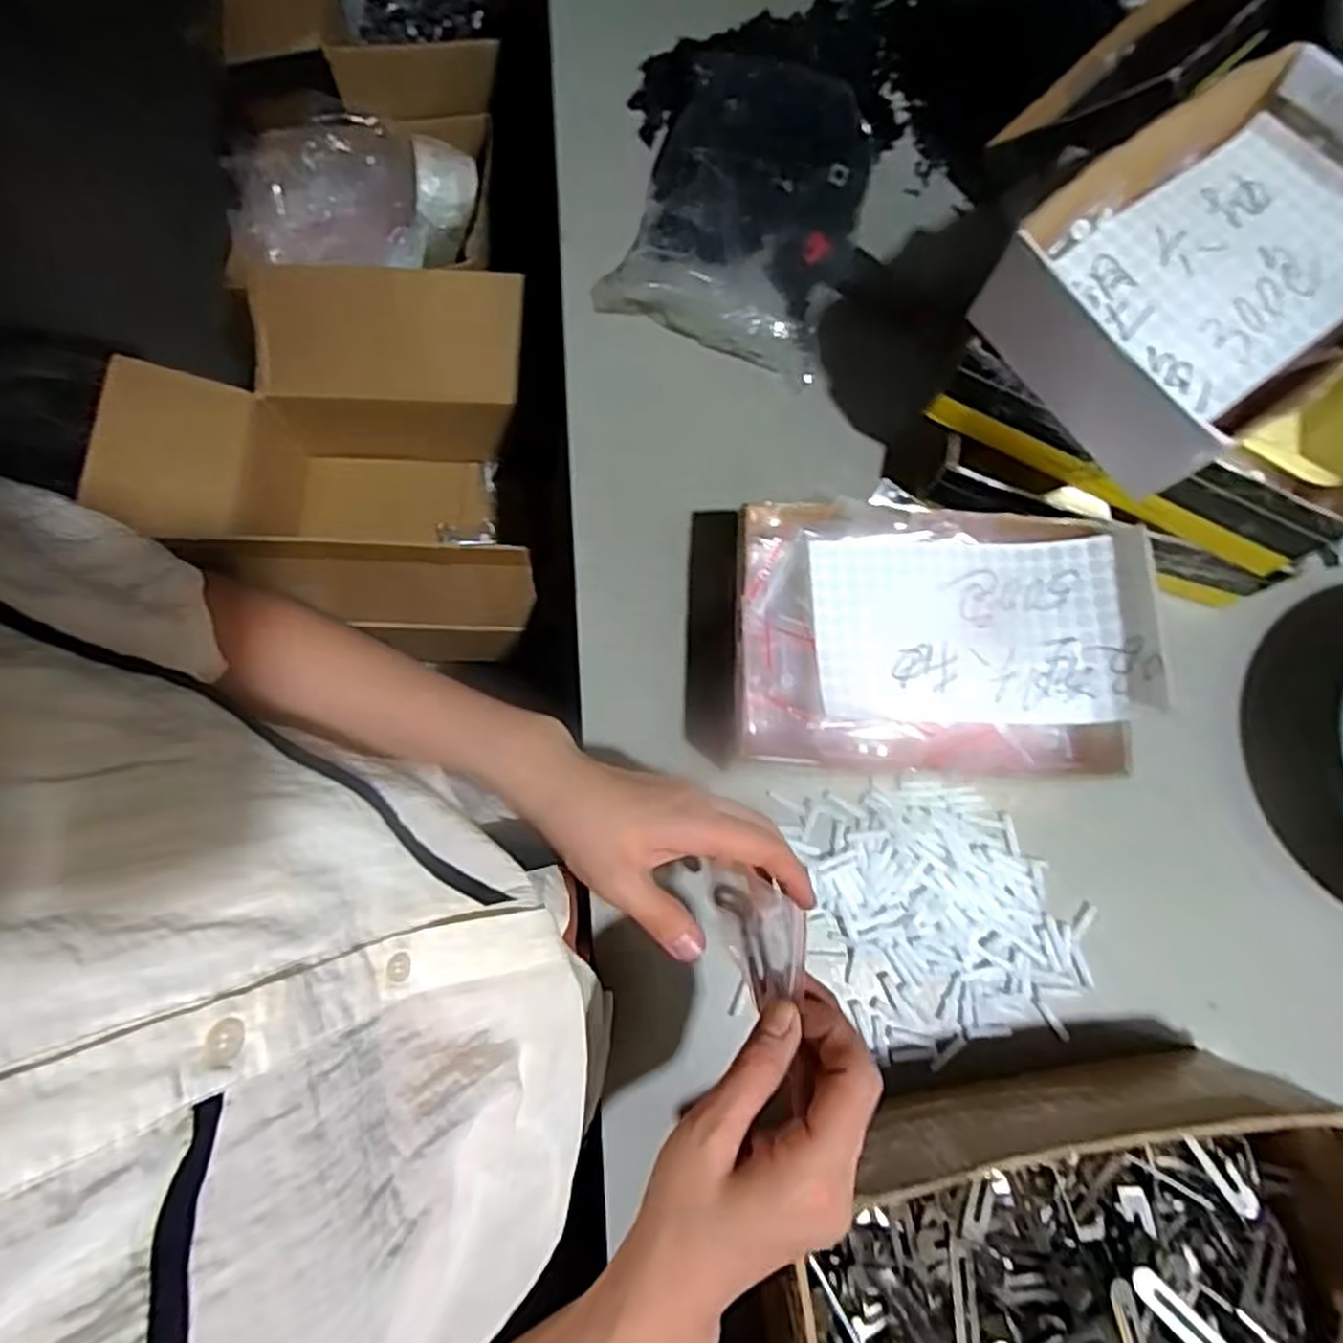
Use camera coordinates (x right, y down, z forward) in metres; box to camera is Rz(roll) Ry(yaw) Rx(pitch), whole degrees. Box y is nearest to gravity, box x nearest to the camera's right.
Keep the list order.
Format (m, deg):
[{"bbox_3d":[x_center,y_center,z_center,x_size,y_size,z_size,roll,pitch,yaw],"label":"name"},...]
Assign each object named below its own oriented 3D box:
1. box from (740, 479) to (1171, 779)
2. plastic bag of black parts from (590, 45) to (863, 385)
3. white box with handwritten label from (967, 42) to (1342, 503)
[{"bbox_3d":[0.175,-0.018,0.524,0.266,0.079,0.178,2,76,-1],"label":"box"},{"bbox_3d":[0.058,-0.380,0.622,0.184,0.049,0.244,17,76,2],"label":"plastic bag of black parts"},{"bbox_3d":[0.311,-0.227,0.441,0.242,0.073,0.156,-37,80,-10],"label":"white box with handwritten label"}]

